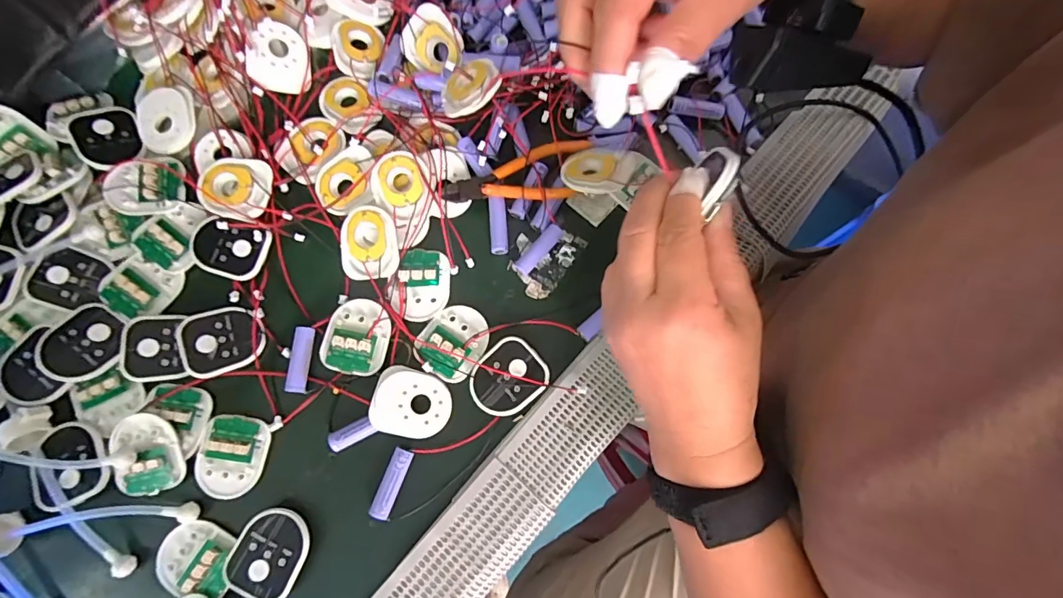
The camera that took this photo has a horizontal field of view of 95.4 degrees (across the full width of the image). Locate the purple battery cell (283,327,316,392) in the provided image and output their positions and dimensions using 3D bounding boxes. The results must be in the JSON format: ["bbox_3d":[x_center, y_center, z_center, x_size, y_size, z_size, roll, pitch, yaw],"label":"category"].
[{"bbox_3d":[-0.177,0.047,0.373,0.015,0.015,0.050,4,76,2],"label":"purple battery cell"}]

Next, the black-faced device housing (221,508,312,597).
[{"bbox_3d":[-0.183,0.179,0.340,0.049,0.010,0.057,27,78,7],"label":"black-faced device housing"}]

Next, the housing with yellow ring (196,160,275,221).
[{"bbox_3d":[-0.242,-0.090,0.393,0.055,0.012,0.051,4,76,2],"label":"housing with yellow ring"}]

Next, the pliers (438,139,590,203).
[{"bbox_3d":[-0.013,-0.104,0.401,0.121,0.008,0.048,-5,76,0],"label":"pliers"}]

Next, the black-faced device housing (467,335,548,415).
[{"bbox_3d":[-0.019,0.062,0.374,0.059,0.012,0.048,-41,79,-9],"label":"black-faced device housing"}]

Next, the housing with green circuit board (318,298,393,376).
[{"bbox_3d":[-0.135,0.029,0.377,0.048,0.014,0.057,10,76,3],"label":"housing with green circuit board"}]

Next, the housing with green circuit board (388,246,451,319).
[{"bbox_3d":[-0.089,-0.012,0.390,0.045,0.010,0.058,15,77,5],"label":"housing with green circuit board"}]

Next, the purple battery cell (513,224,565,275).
[{"bbox_3d":[0.006,-0.041,0.399,0.014,0.012,0.051,42,80,10],"label":"purple battery cell"}]

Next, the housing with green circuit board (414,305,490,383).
[{"bbox_3d":[-0.061,0.032,0.381,0.049,0.008,0.057,26,78,7],"label":"housing with green circuit board"}]

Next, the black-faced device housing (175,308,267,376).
[{"bbox_3d":[-0.241,0.033,0.375,0.061,0.016,0.046,-16,76,-3],"label":"black-faced device housing"}]

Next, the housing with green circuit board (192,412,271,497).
[{"bbox_3d":[-0.224,0.116,0.357,0.050,0.012,0.057,9,76,3],"label":"housing with green circuit board"}]

